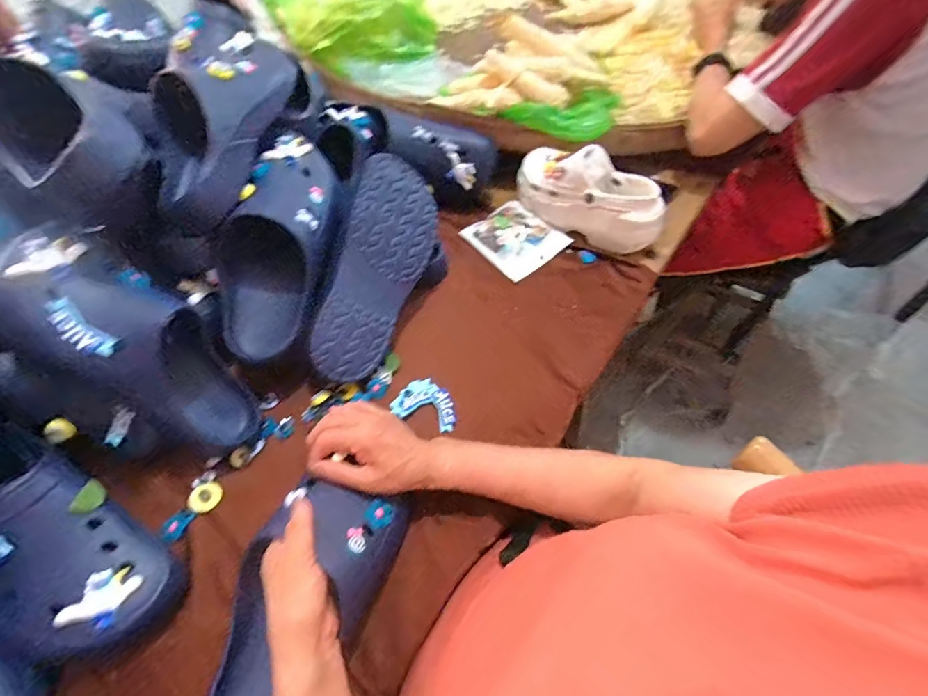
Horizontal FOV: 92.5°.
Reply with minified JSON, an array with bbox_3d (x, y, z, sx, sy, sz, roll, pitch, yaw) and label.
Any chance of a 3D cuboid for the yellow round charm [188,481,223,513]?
[{"bbox_3d":[-0.280,0.163,0.483,0.031,0.009,0.032,-1,54,1],"label":"yellow round charm"}]

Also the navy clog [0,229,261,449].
[{"bbox_3d":[-0.334,0.004,0.460,0.086,0.277,0.121,-11,36,51],"label":"navy clog"}]

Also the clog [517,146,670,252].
[{"bbox_3d":[0.187,-0.234,0.677,0.240,0.103,0.087,30,60,21],"label":"clog"}]

